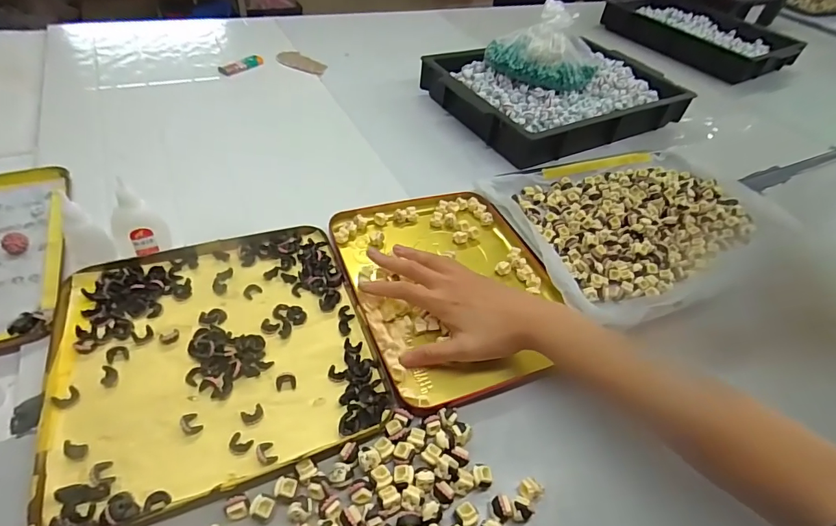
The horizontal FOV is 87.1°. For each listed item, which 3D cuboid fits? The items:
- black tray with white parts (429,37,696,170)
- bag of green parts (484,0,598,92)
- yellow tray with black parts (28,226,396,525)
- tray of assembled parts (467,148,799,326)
[{"bbox_3d":[0.239,-0.300,0.747,0.397,0.056,0.269,-20,52,-25],"label":"black tray with white parts"},{"bbox_3d":[0.202,-0.333,0.690,0.169,0.102,0.093,0,46,-8],"label":"bag of green parts"},{"bbox_3d":[-0.169,0.069,0.377,0.238,0.018,0.245,-13,49,-19],"label":"yellow tray with black parts"},{"bbox_3d":[0.283,-0.067,0.556,0.369,0.025,0.248,-17,51,-23],"label":"tray of assembled parts"}]

